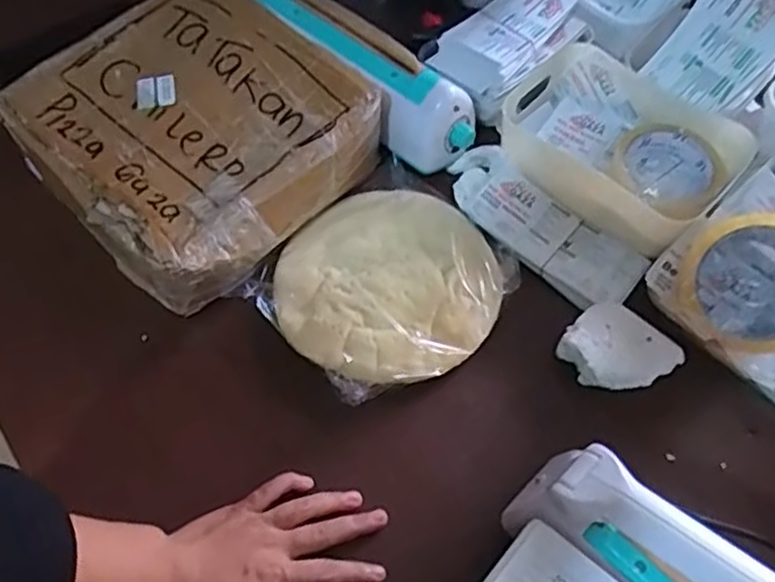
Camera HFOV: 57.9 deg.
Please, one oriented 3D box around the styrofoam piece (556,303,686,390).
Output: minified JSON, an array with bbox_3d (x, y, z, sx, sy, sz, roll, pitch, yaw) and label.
[{"bbox_3d":[0.187,0.047,0.565,0.067,0.031,0.078,-40,66,-19],"label":"styrofoam piece"}]

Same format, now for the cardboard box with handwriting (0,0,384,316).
[{"bbox_3d":[-0.173,-0.145,0.635,0.252,0.081,0.257,-41,66,-20],"label":"cardboard box with handwriting"}]

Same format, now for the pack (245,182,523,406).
[{"bbox_3d":[0.000,-0.007,0.608,0.196,0.024,0.181,-37,65,-18],"label":"pack"}]

